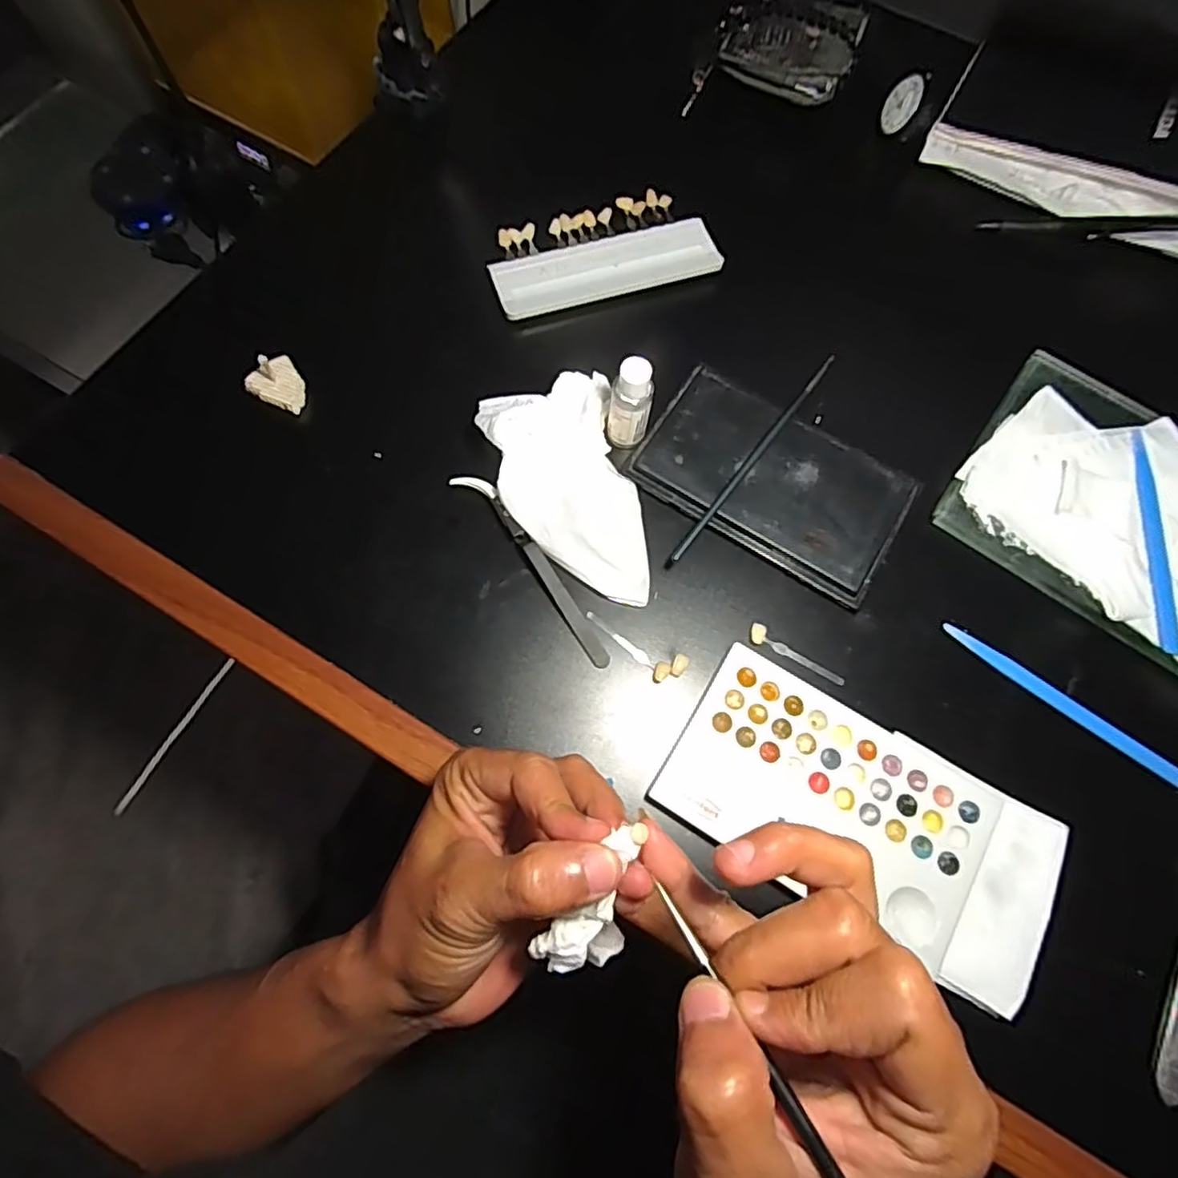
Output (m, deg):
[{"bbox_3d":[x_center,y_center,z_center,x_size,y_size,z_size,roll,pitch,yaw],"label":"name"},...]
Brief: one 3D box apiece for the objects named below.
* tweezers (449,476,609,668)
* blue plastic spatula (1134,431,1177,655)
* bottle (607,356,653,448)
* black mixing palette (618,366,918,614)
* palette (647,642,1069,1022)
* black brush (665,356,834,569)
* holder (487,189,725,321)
[{"bbox_3d":[-0.031,-0.015,0.352,0.016,0.017,0.134,-36,77,-13],"label":"tweezers"},{"bbox_3d":[0.322,-0.030,0.365,0.010,0.004,0.134,7,72,0],"label":"blue plastic spatula"},{"bbox_3d":[0.023,-0.104,0.357,0.020,0.052,0.022,1,72,-2],"label":"bottle"},{"bbox_3d":[0.108,-0.064,0.373,0.148,0.013,0.085,33,74,8],"label":"black mixing palette"},{"bbox_3d":[0.134,0.112,0.316,0.187,0.014,0.092,30,74,7],"label":"palette"},{"bbox_3d":[0.098,-0.078,0.373,0.006,0.011,0.167,38,75,9],"label":"black brush"},{"bbox_3d":[0.008,-0.227,0.432,0.148,0.012,0.070,-18,74,-8],"label":"holder"}]

